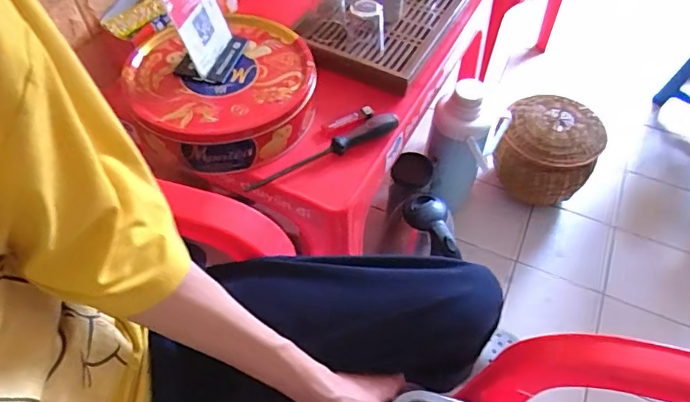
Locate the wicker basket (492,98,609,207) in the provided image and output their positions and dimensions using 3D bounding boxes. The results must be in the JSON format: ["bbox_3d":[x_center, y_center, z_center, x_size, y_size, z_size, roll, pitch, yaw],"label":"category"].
[{"bbox_3d":[0.469,-0.113,1.177,0.215,0.193,0.183,18,56,13],"label":"wicker basket"}]

